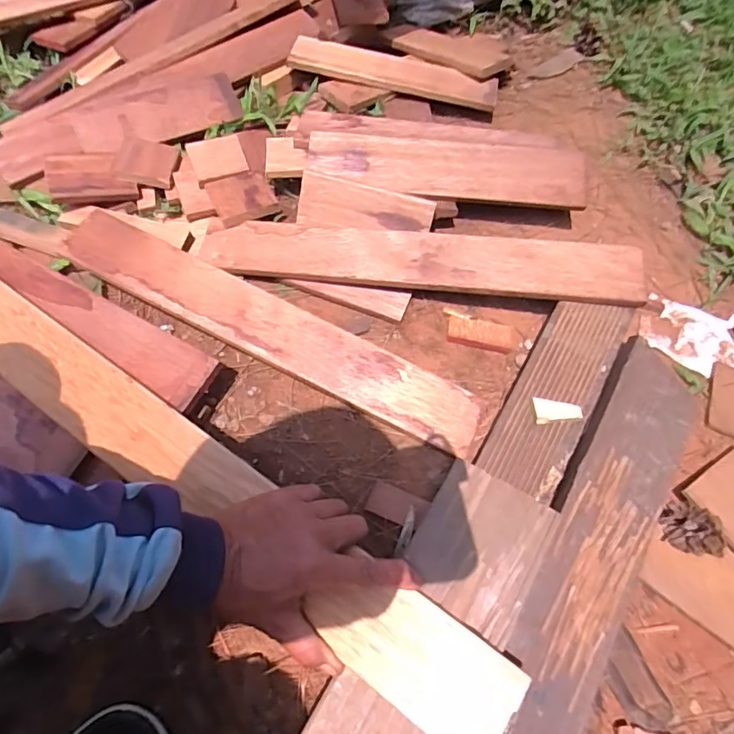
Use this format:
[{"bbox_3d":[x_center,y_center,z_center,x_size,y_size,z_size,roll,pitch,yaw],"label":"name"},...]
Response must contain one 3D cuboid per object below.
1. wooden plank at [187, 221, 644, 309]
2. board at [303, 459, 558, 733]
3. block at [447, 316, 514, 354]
[{"bbox_3d":[0.044,-0.111,0.522,0.444,0.016,0.069,5,67,7],"label":"wooden plank"},{"bbox_3d":[0.034,0.212,0.343,0.093,0.019,0.299,30,69,15],"label":"board"},{"bbox_3d":[0.116,-0.033,0.517,0.066,0.015,0.030,10,63,4],"label":"block"}]

